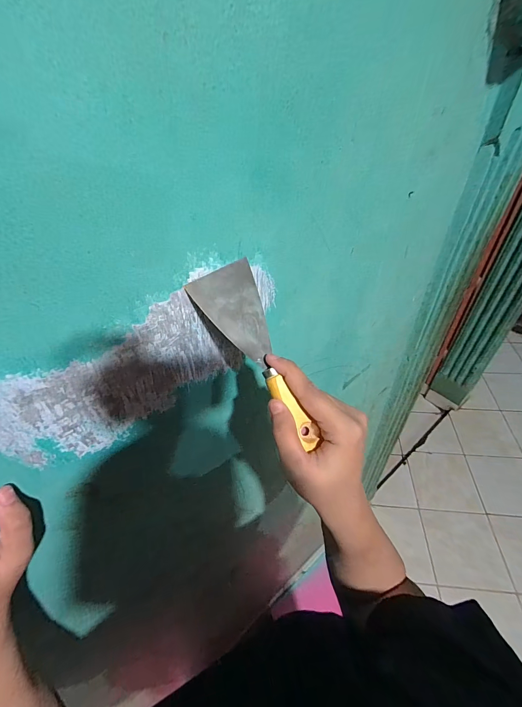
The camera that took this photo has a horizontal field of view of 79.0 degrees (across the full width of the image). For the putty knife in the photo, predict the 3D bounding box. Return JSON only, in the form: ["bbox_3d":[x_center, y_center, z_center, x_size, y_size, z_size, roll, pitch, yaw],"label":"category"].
[{"bbox_3d":[0.002,0.005,0.257,0.053,0.010,0.159,-30,93,-24],"label":"putty knife"}]

